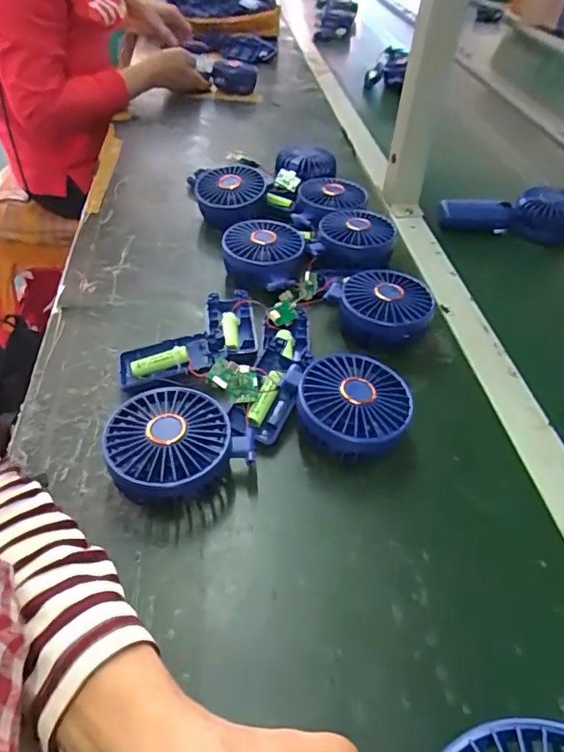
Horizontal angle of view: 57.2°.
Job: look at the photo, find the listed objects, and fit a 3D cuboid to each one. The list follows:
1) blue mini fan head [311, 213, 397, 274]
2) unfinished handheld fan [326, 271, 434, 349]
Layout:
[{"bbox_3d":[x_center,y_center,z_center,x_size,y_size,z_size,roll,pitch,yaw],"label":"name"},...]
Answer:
[{"bbox_3d":[0.084,-0.157,0.591,0.085,0.035,0.093,12,45,8],"label":"blue mini fan head"},{"bbox_3d":[0.098,-0.065,0.505,0.086,0.045,0.085,-8,46,-12],"label":"unfinished handheld fan"}]

